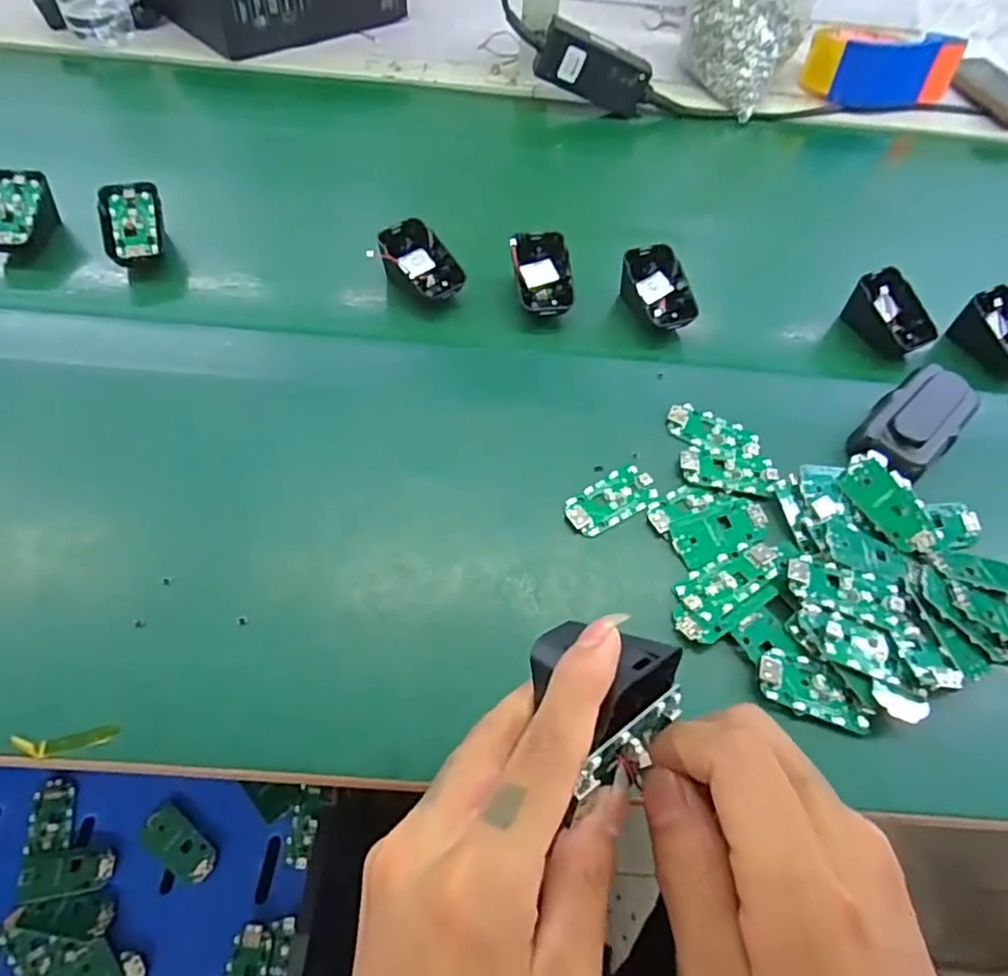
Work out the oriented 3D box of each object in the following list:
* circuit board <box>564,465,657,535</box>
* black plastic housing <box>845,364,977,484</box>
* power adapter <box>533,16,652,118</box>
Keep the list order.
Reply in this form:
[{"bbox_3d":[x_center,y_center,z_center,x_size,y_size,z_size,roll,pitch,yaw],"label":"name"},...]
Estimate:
[{"bbox_3d":[0.068,0.008,0.415,0.062,0.005,0.031,-25,62,-20],"label":"circuit board"},{"bbox_3d":[0.286,-0.043,0.455,0.054,0.038,0.109,41,62,21],"label":"black plastic housing"},{"bbox_3d":[0.093,-0.425,0.658,0.117,0.051,0.025,15,54,-19],"label":"power adapter"}]

